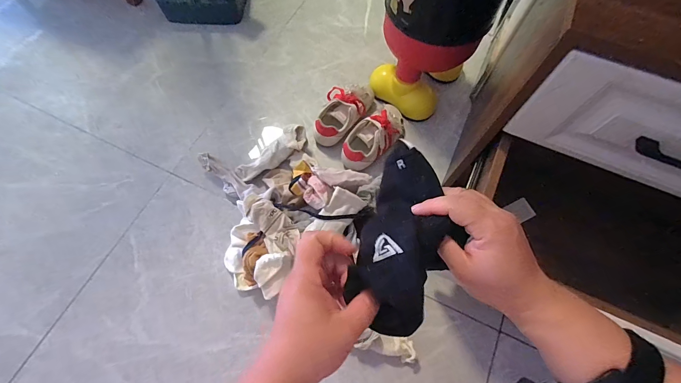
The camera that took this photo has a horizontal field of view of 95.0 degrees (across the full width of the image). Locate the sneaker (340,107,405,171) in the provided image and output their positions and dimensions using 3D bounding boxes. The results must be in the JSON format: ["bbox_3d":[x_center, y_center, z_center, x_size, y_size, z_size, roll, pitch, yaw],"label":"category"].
[{"bbox_3d":[0.085,-0.137,0.764,0.090,0.084,0.203,41,72,15],"label":"sneaker"}]

